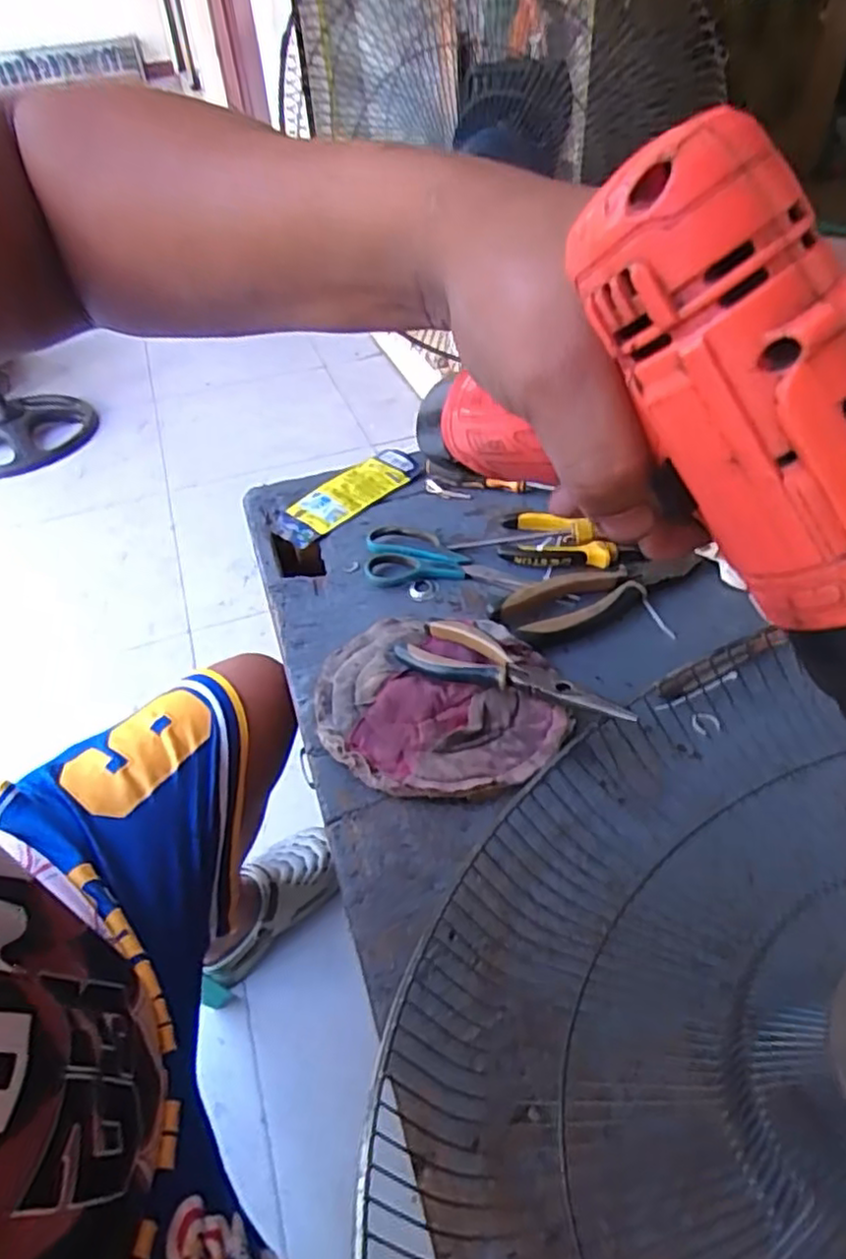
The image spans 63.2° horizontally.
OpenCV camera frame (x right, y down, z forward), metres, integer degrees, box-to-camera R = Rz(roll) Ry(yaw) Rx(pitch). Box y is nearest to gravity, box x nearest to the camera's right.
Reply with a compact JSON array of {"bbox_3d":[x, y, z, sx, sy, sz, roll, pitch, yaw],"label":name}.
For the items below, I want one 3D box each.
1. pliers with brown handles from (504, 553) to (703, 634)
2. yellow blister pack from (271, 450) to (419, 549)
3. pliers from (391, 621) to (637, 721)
[{"bbox_3d":[0.155,-0.033,0.596,0.185,0.019,0.053,-20,47,-15],"label":"pliers with brown handles"},{"bbox_3d":[-0.080,-0.144,0.737,0.168,0.011,0.068,-35,58,-18],"label":"yellow blister pack"},{"bbox_3d":[0.063,0.031,0.511,0.192,0.015,0.050,16,47,36],"label":"pliers"}]

